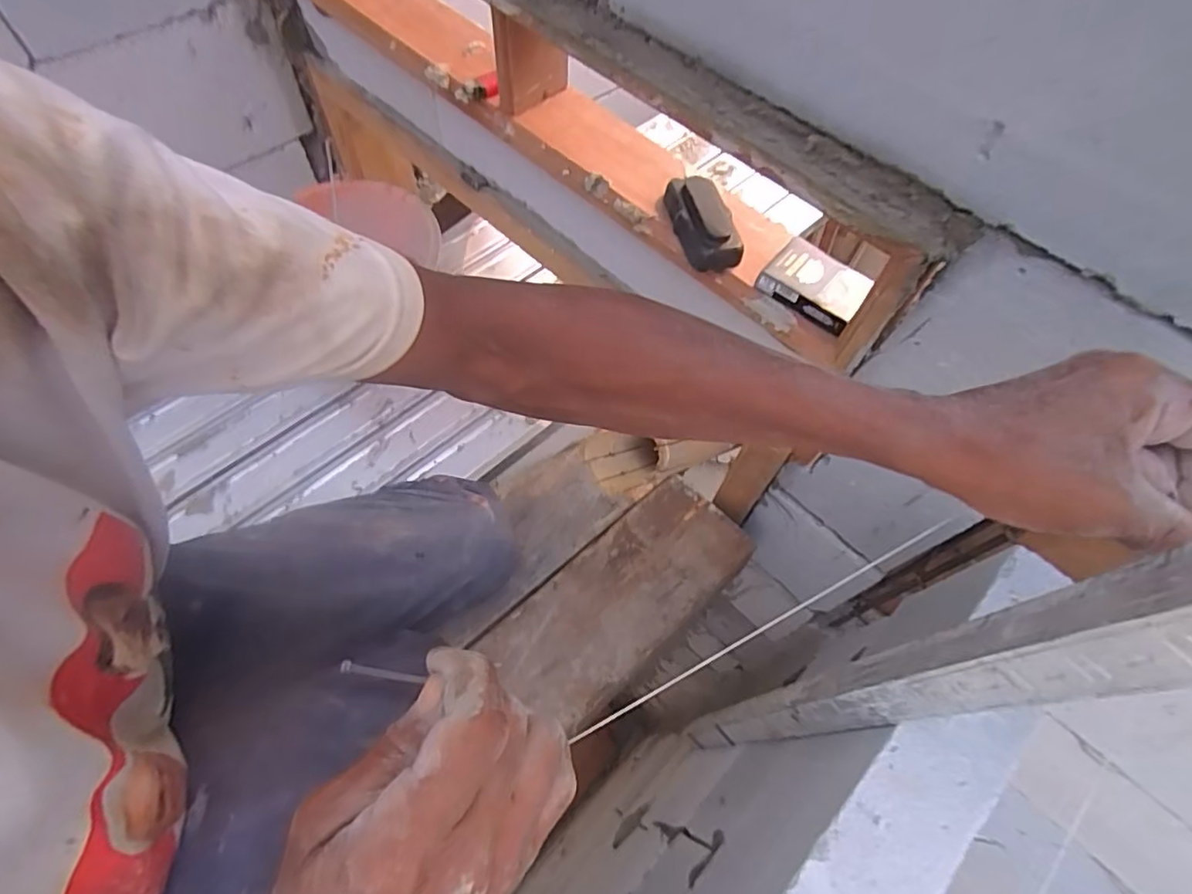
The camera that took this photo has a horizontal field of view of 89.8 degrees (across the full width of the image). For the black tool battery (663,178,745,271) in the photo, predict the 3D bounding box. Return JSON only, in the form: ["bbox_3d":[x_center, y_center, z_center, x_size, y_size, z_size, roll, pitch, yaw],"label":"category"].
[{"bbox_3d":[0.098,-0.209,0.554,0.047,0.034,0.098,-9,63,-8],"label":"black tool battery"}]

